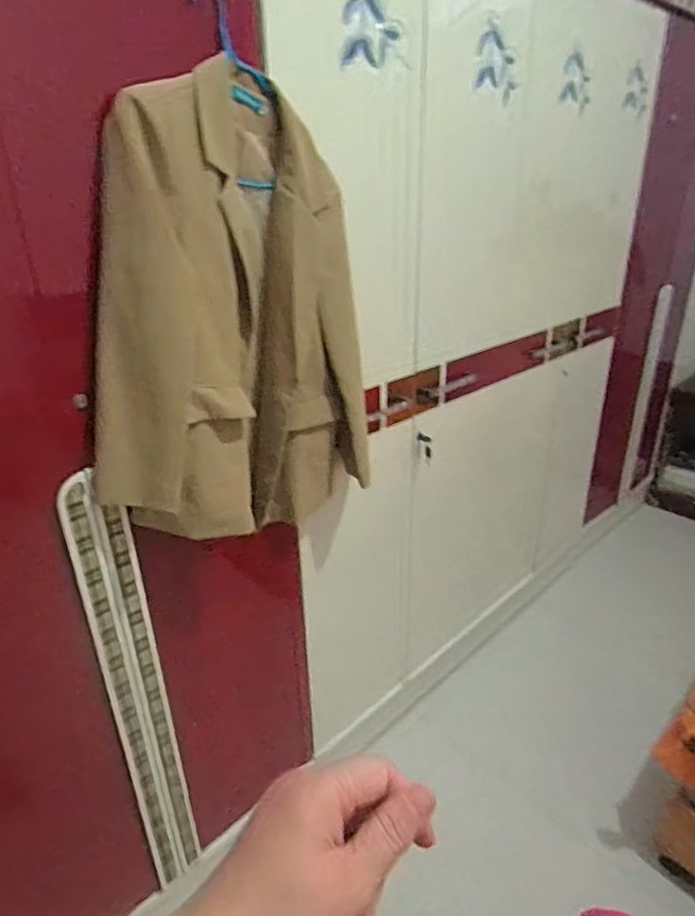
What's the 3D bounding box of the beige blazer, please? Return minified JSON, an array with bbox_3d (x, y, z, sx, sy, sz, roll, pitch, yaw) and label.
[{"bbox_3d":[-0.181,-0.207,0.946,0.492,0.705,0.124,-22,32,-36],"label":"beige blazer"}]

